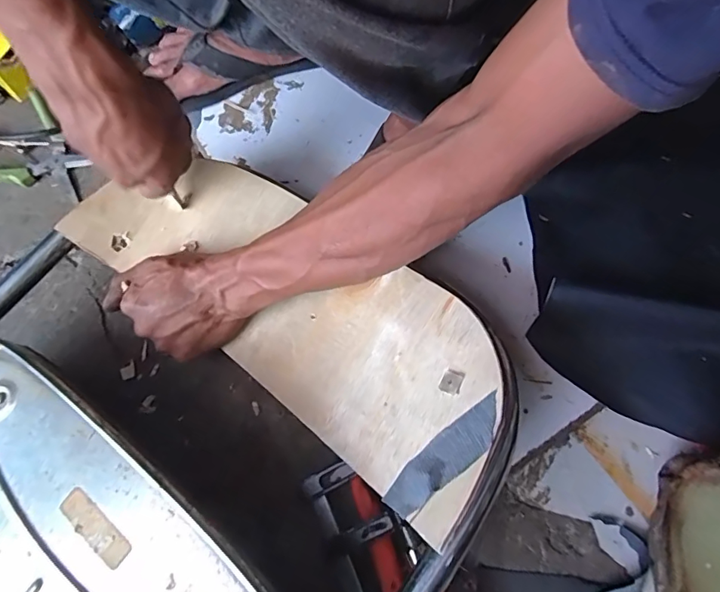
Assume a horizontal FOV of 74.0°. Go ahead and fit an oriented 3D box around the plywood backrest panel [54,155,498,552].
[{"bbox_3d":[-0.054,0.004,0.407,0.384,0.080,0.153,36,73,17],"label":"plywood backrest panel"}]

